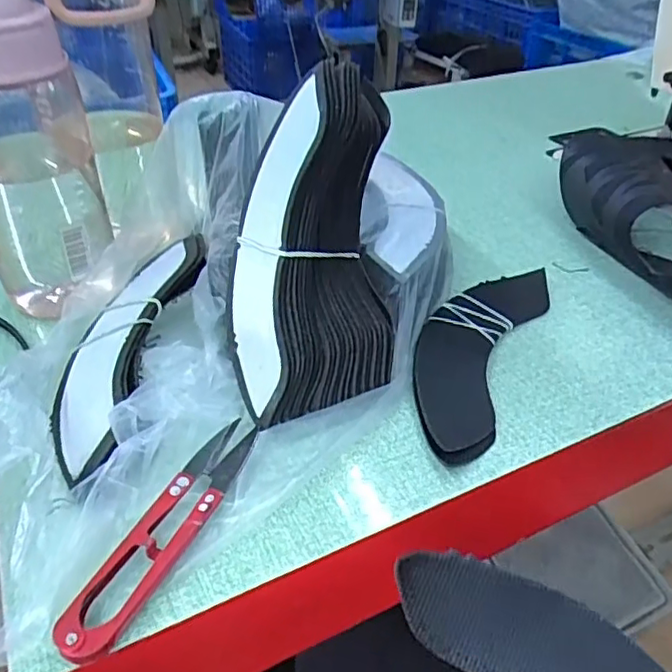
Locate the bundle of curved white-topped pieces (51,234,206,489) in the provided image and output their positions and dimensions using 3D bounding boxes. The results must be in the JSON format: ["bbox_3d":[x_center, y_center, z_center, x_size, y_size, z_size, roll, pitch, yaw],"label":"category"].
[{"bbox_3d":[-0.113,0.006,0.331,0.062,0.022,0.167,-11,43,17],"label":"bundle of curved white-topped pieces"}]

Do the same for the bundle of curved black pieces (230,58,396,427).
[{"bbox_3d":[-0.008,-0.050,0.313,0.081,0.184,0.069,6,-4,5],"label":"bundle of curved black pieces"}]

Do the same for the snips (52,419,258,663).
[{"bbox_3d":[-0.068,0.078,0.254,0.021,0.011,0.116,17,42,18],"label":"snips"}]

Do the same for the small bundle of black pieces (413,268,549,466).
[{"bbox_3d":[0.079,0.004,0.352,0.056,0.011,0.174,19,42,20],"label":"small bundle of black pieces"}]

